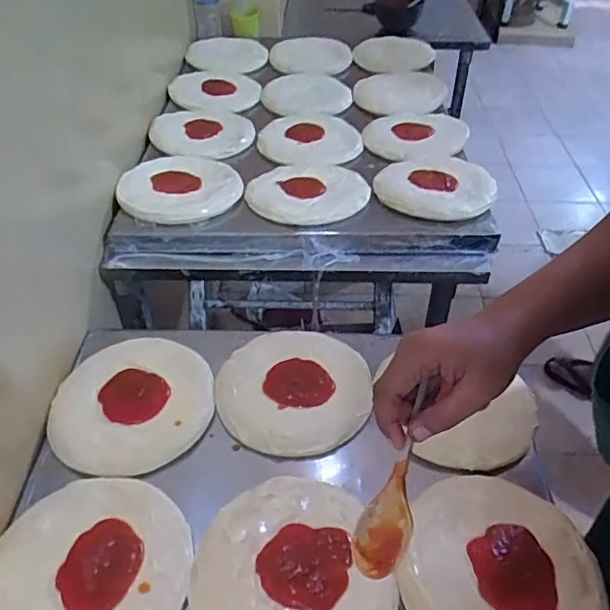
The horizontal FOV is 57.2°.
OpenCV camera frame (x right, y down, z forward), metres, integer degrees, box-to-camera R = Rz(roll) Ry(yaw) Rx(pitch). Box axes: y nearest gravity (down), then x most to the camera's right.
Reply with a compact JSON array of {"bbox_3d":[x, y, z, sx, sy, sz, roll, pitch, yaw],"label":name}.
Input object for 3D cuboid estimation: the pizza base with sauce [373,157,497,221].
[{"bbox_3d":[0.222,-0.213,0.949,0.190,0.019,0.206,13,45,14],"label":"pizza base with sauce"}]

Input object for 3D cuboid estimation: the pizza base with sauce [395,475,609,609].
[{"bbox_3d":[0.195,0.262,0.549,0.190,0.022,0.201,0,43,0],"label":"pizza base with sauce"}]

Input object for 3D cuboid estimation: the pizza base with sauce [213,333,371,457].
[{"bbox_3d":[-0.015,0.102,0.730,0.192,0.021,0.200,-2,43,-2],"label":"pizza base with sauce"}]

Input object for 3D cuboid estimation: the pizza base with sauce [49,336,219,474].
[{"bbox_3d":[-0.212,0.116,0.700,0.184,0.019,0.190,-4,43,-4],"label":"pizza base with sauce"}]

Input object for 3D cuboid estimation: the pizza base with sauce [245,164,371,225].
[{"bbox_3d":[0.010,-0.195,0.930,0.182,0.018,0.207,20,47,20],"label":"pizza base with sauce"}]

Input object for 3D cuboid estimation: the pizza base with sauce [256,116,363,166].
[{"bbox_3d":[0.012,-0.323,1.090,0.205,0.018,0.197,0,43,0],"label":"pizza base with sauce"}]

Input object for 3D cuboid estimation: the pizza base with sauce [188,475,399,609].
[{"bbox_3d":[-0.017,0.260,0.547,0.180,0.016,0.200,-12,45,-12],"label":"pizza base with sauce"}]

